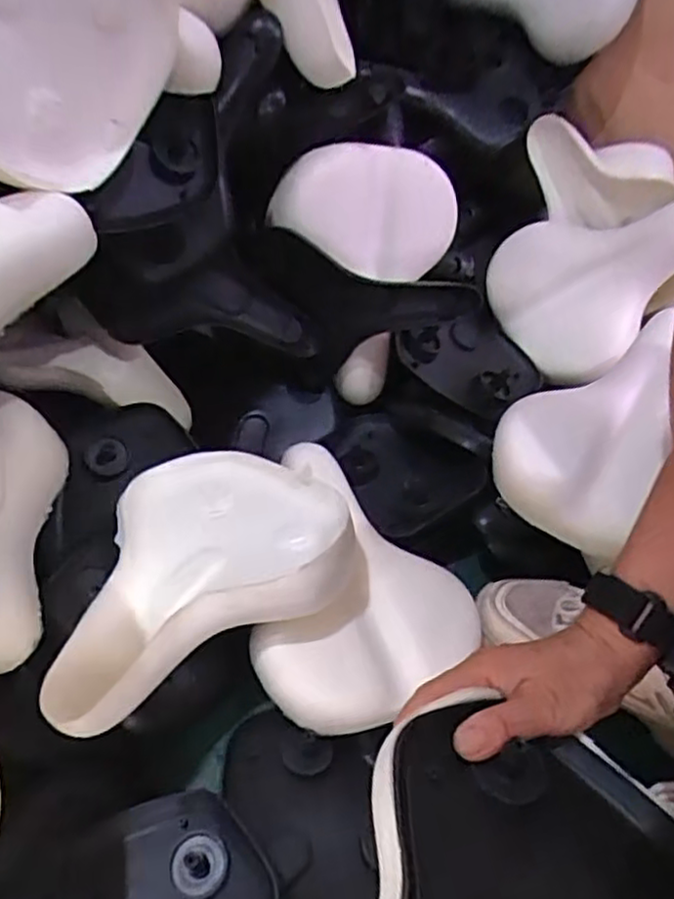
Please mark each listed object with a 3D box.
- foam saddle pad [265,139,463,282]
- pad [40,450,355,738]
[{"bbox_3d":[0.032,-0.230,0.674,0.179,0.135,0.050,10,11,-25],"label":"foam saddle pad"},{"bbox_3d":[-0.117,0.078,0.535,0.244,0.069,0.182,-24,55,-20],"label":"pad"}]

